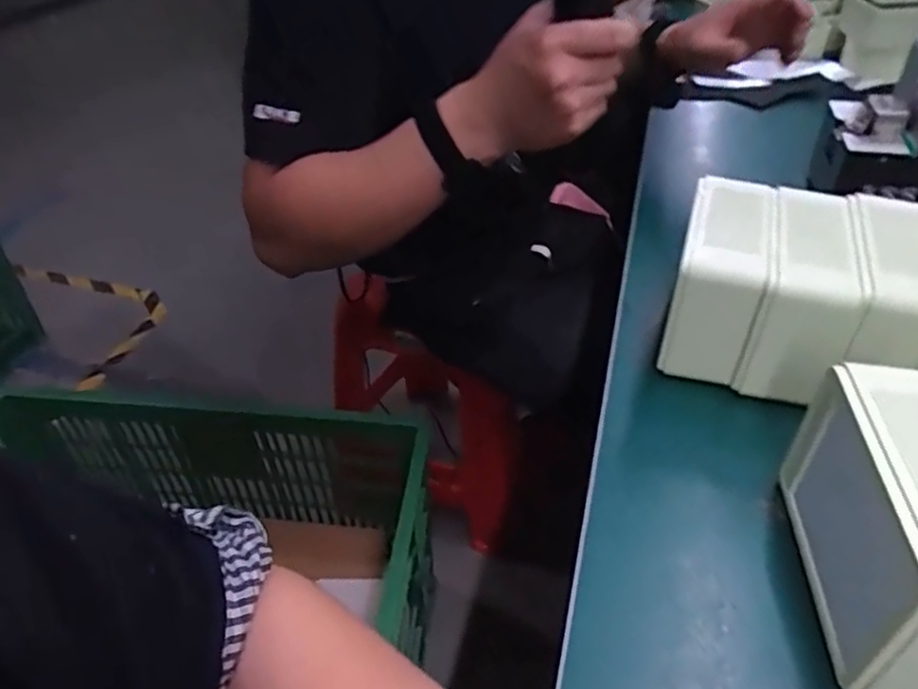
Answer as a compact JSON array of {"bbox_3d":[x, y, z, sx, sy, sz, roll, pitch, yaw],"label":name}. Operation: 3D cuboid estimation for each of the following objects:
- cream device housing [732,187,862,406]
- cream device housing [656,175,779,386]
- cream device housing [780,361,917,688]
[{"bbox_3d":[0.237,-0.037,0.463,0.052,0.095,0.129,12,43,16],"label":"cream device housing"},{"bbox_3d":[0.197,-0.052,0.495,0.057,0.098,0.128,13,43,17],"label":"cream device housing"},{"bbox_3d":[0.220,0.094,0.326,0.062,0.099,0.139,4,41,6],"label":"cream device housing"}]

